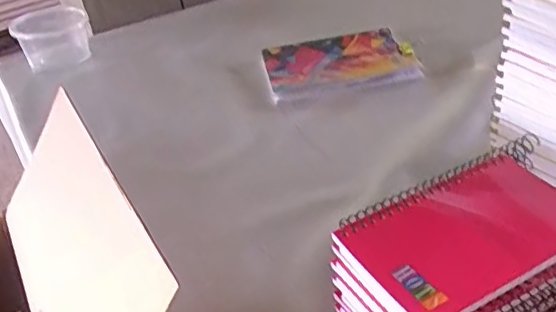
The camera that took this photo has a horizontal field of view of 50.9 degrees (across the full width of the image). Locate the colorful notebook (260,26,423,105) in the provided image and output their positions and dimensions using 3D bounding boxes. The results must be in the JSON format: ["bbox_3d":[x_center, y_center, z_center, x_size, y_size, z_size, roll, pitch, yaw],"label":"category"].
[{"bbox_3d":[0.081,-0.127,0.802,0.199,0.019,0.142,-11,35,-5],"label":"colorful notebook"}]

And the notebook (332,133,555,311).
[{"bbox_3d":[0.110,0.041,0.327,0.139,0.014,0.086,-20,36,-18],"label":"notebook"}]

